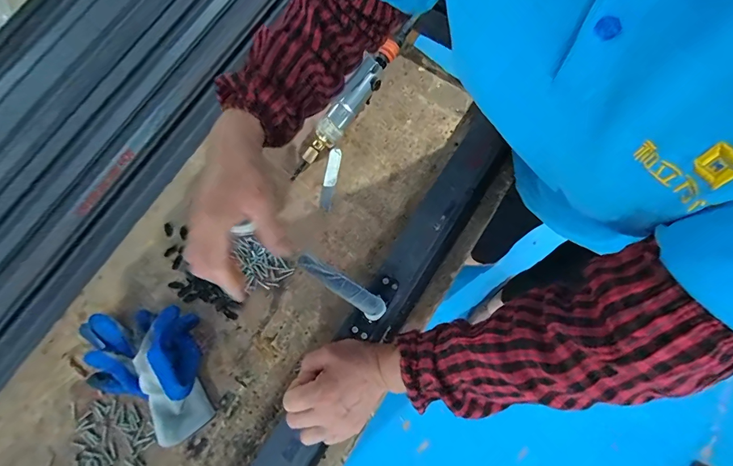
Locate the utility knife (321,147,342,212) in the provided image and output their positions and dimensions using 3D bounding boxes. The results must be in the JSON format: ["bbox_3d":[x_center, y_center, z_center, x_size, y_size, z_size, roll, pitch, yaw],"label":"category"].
[{"bbox_3d":[-0.057,-0.086,0.566,0.023,0.004,0.102,8,77,3],"label":"utility knife"}]

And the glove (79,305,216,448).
[{"bbox_3d":[-0.299,0.189,0.471,0.151,0.070,0.184,-13,77,-2],"label":"glove"}]

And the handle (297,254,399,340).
[{"bbox_3d":[-0.028,0.067,0.428,0.113,0.055,0.081,31,79,7],"label":"handle"}]

